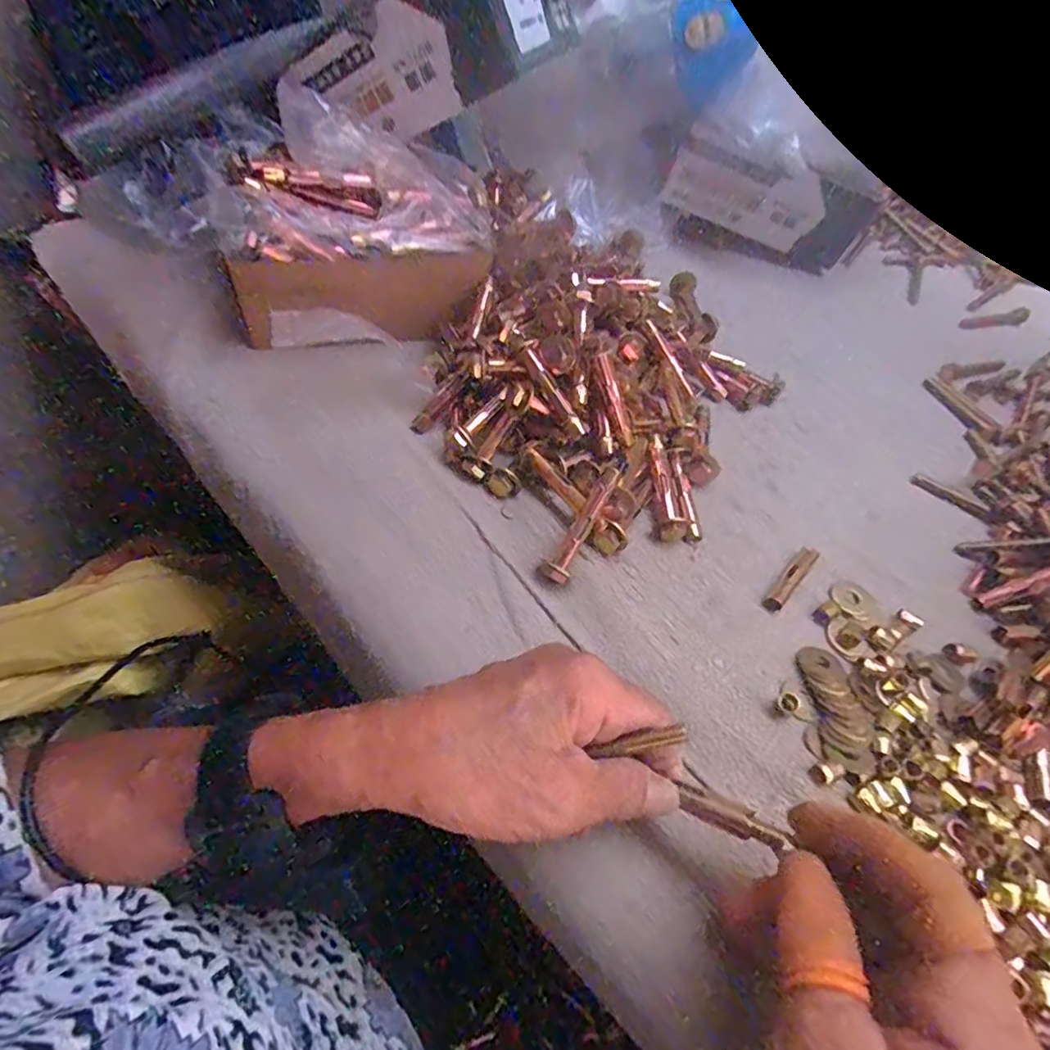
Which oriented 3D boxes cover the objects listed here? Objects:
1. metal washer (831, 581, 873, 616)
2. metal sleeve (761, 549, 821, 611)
[{"bbox_3d":[0.179,0.040,0.313,0.022,0.004,0.023,7,45,-7],"label":"metal washer"},{"bbox_3d":[0.145,0.030,0.314,0.010,0.010,0.044,39,58,20],"label":"metal sleeve"}]

